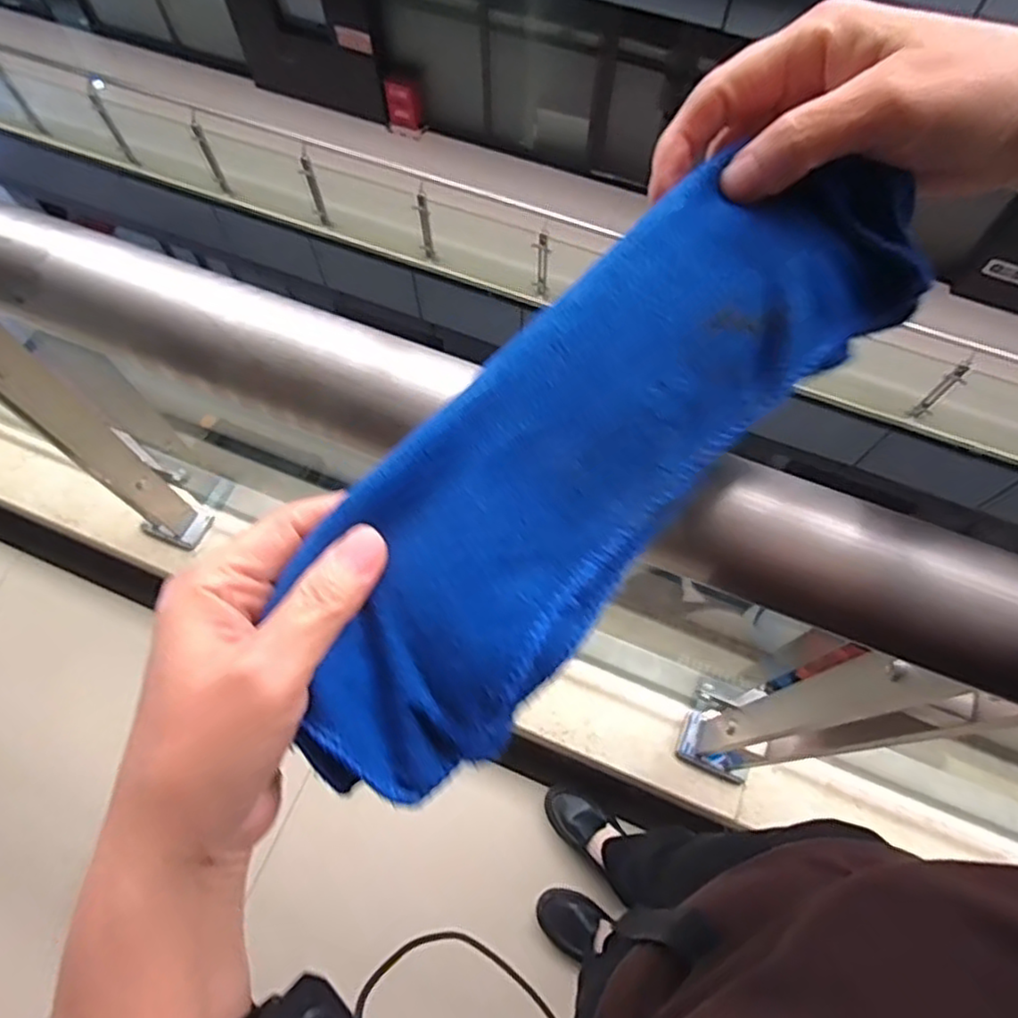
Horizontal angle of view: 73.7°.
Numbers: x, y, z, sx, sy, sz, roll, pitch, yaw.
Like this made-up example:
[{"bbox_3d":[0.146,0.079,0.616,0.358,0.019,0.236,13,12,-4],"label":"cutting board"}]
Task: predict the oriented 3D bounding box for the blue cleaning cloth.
[{"bbox_3d":[0.028,-0.021,0.235,0.261,0.017,0.089,-45,94,-5],"label":"blue cleaning cloth"}]

